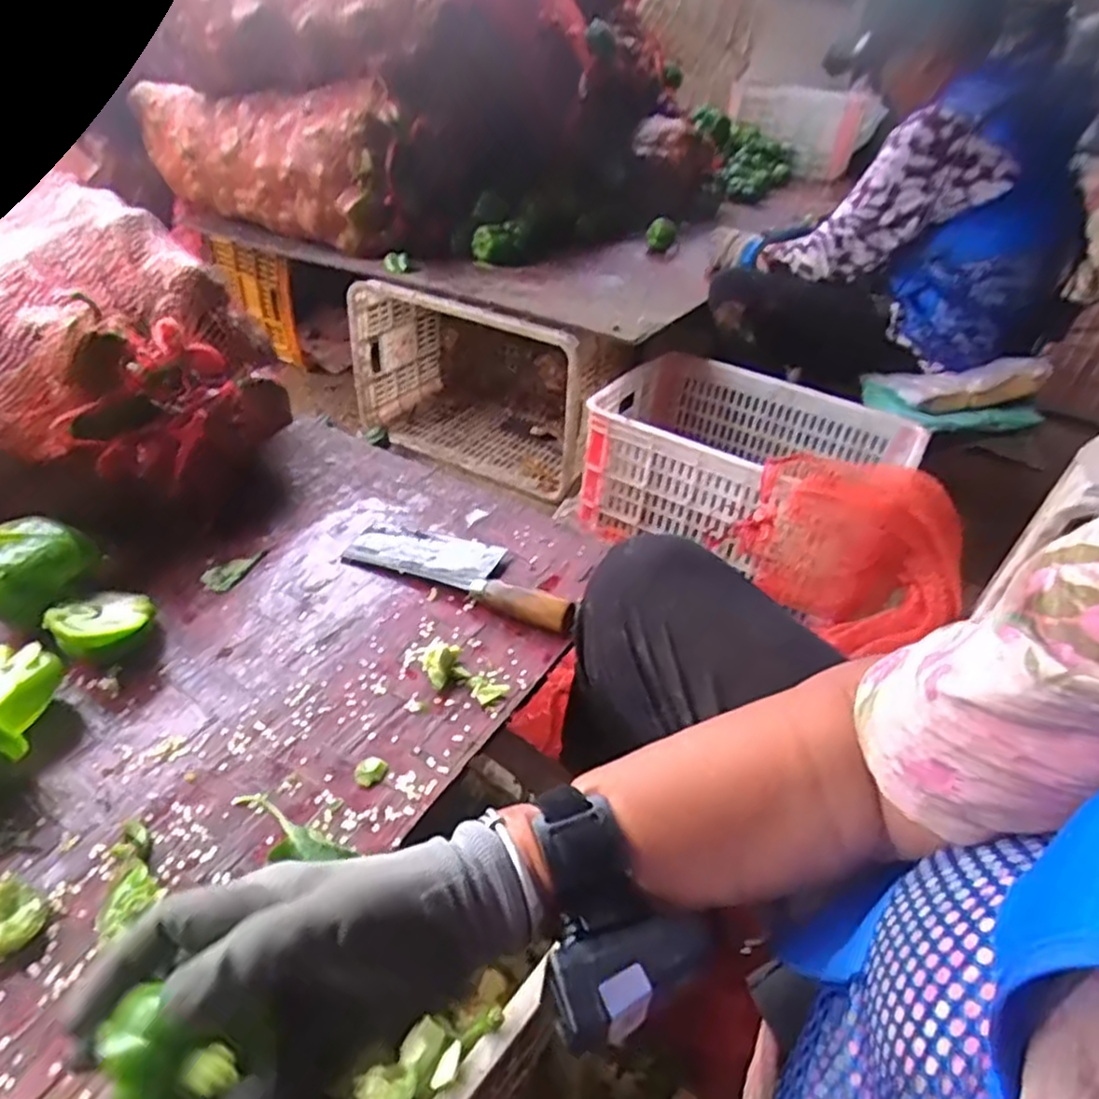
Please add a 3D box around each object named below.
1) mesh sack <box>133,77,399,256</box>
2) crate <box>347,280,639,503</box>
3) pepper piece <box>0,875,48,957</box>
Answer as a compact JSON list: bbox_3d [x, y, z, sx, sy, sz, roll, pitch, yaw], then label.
[{"bbox_3d":[-0.620,-0.879,1.527,0.711,0.258,0.230,31,44,26],"label":"mesh sack"},{"bbox_3d":[-0.114,-0.408,1.543,0.539,0.363,0.378,21,41,17],"label":"crate"},{"bbox_3d":[-0.315,0.215,0.404,0.036,0.016,0.043,0,39,-9],"label":"pepper piece"}]

